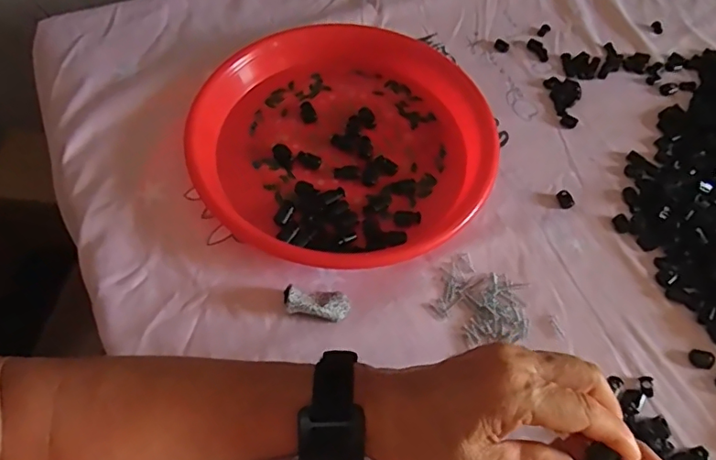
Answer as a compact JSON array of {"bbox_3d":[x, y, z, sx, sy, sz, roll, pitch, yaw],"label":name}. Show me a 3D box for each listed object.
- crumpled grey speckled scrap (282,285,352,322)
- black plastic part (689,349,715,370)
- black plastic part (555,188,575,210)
[{"bbox_3d":[-0.029,0.053,0.388,0.047,0.015,0.022,10,59,-13],"label":"crumpled grey speckled scrap"},{"bbox_3d":[0.253,0.094,0.393,0.015,0.005,0.016,-28,65,-18],"label":"black plastic part"},{"bbox_3d":[0.178,-0.027,0.460,0.014,0.004,0.017,-11,61,-10],"label":"black plastic part"}]

